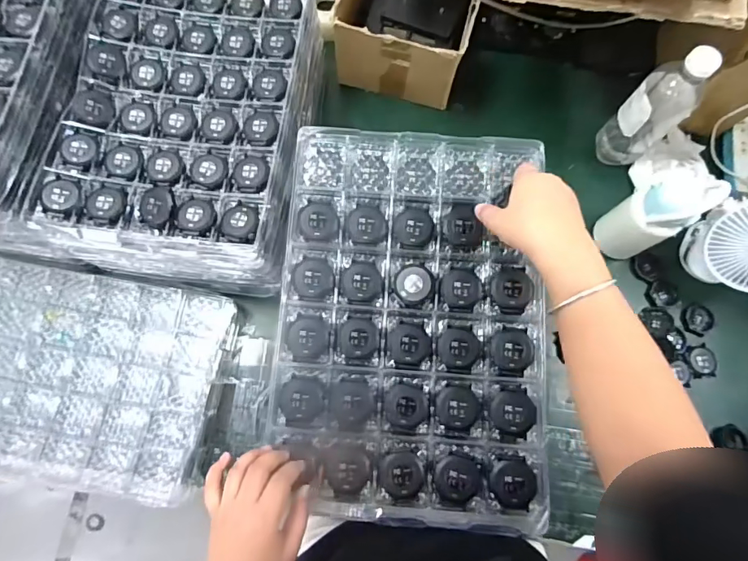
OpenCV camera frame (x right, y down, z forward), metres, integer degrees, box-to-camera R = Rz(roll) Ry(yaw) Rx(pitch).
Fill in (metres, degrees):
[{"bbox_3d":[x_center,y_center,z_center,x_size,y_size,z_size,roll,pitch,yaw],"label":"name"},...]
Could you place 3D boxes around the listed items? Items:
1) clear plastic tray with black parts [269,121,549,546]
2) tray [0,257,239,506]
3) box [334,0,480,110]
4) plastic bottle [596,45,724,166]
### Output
[{"bbox_3d":[0.042,0.039,0.523,0.298,0.036,0.433,4,76,0],"label":"clear plastic tray with black parts"},{"bbox_3d":[-0.461,0.139,0.680,0.448,0.030,0.303,9,76,1],"label":"tray"},{"bbox_3d":[0.067,-0.479,0.814,0.212,0.153,0.275,16,76,3],"label":"box"},{"bbox_3d":[0.445,-0.270,0.722,0.082,0.233,0.086,-42,80,-10],"label":"plastic bottle"}]

